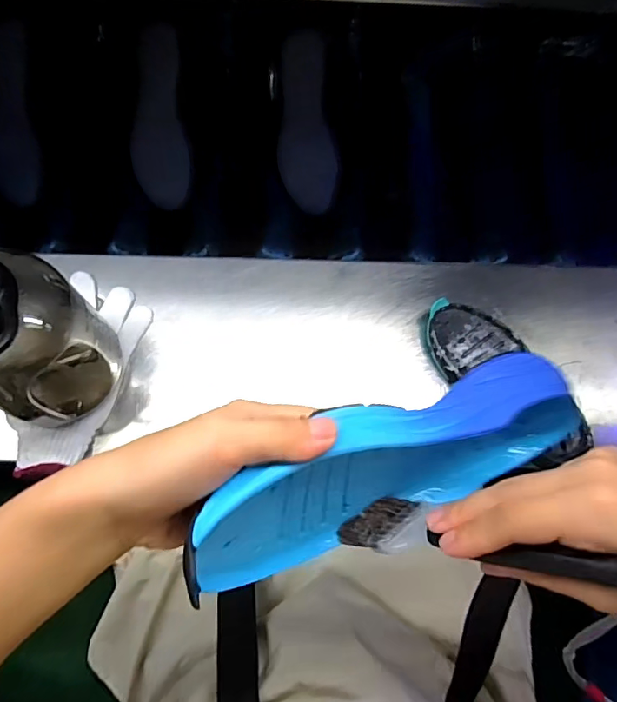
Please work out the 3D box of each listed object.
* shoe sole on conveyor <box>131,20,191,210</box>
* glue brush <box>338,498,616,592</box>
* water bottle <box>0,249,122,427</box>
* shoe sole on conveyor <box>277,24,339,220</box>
[{"bbox_3d":[-0.195,-0.307,0.631,0.073,0.023,0.226,-2,94,-3],"label":"shoe sole on conveyor"},{"bbox_3d":[0.085,0.089,0.229,0.028,0.170,0.027,20,68,-35],"label":"glue brush"},{"bbox_3d":[-0.236,-0.007,0.420,0.100,0.231,0.104,-33,77,-12],"label":"water bottle"},{"bbox_3d":[-0.004,-0.297,0.638,0.072,0.009,0.218,-5,100,-4],"label":"shoe sole on conveyor"}]

